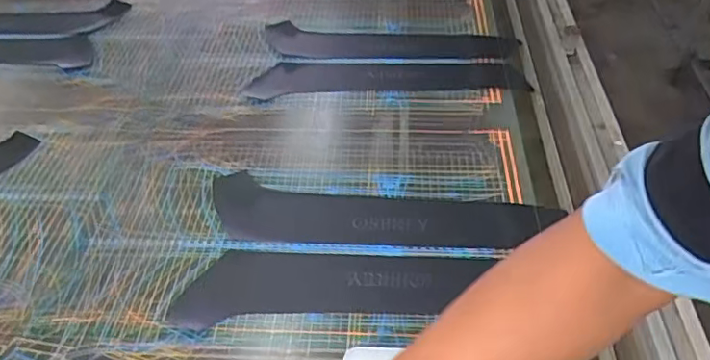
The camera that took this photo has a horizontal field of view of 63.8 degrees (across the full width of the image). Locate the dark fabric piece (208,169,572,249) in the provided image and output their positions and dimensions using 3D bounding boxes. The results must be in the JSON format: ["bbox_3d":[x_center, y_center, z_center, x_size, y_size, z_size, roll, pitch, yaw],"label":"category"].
[{"bbox_3d":[0.028,0.044,0.694,0.418,0.006,0.098,4,45,7],"label":"dark fabric piece"}]

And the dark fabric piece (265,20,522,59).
[{"bbox_3d":[0.060,-0.237,0.967,0.418,0.014,0.095,1,45,3],"label":"dark fabric piece"}]

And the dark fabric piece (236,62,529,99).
[{"bbox_3d":[0.050,-0.158,0.896,0.428,0.005,0.100,1,45,3],"label":"dark fabric piece"}]

